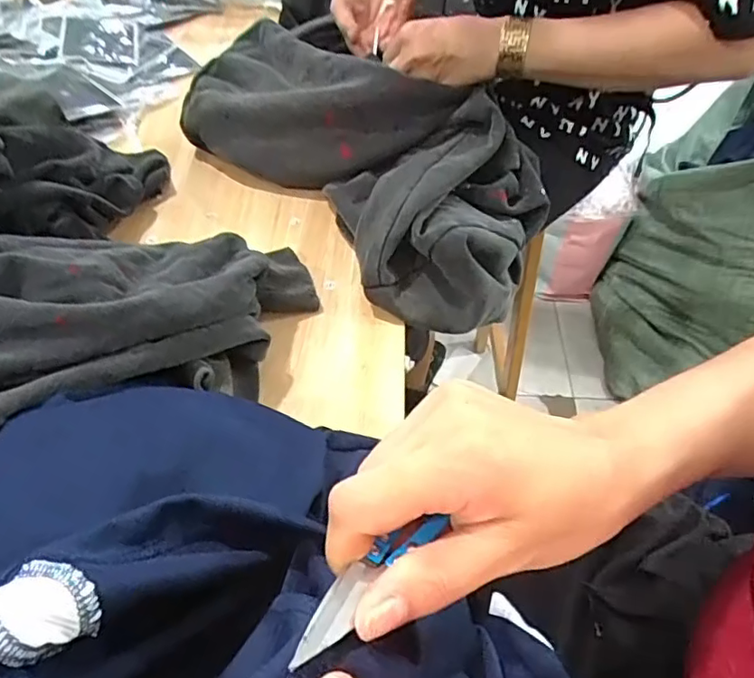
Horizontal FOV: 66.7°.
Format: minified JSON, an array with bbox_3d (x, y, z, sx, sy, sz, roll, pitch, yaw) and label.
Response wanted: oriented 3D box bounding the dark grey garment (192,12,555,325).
[{"bbox_3d":[-0.018,-0.188,0.566,0.396,0.115,0.203,38,60,21],"label":"dark grey garment"}]

